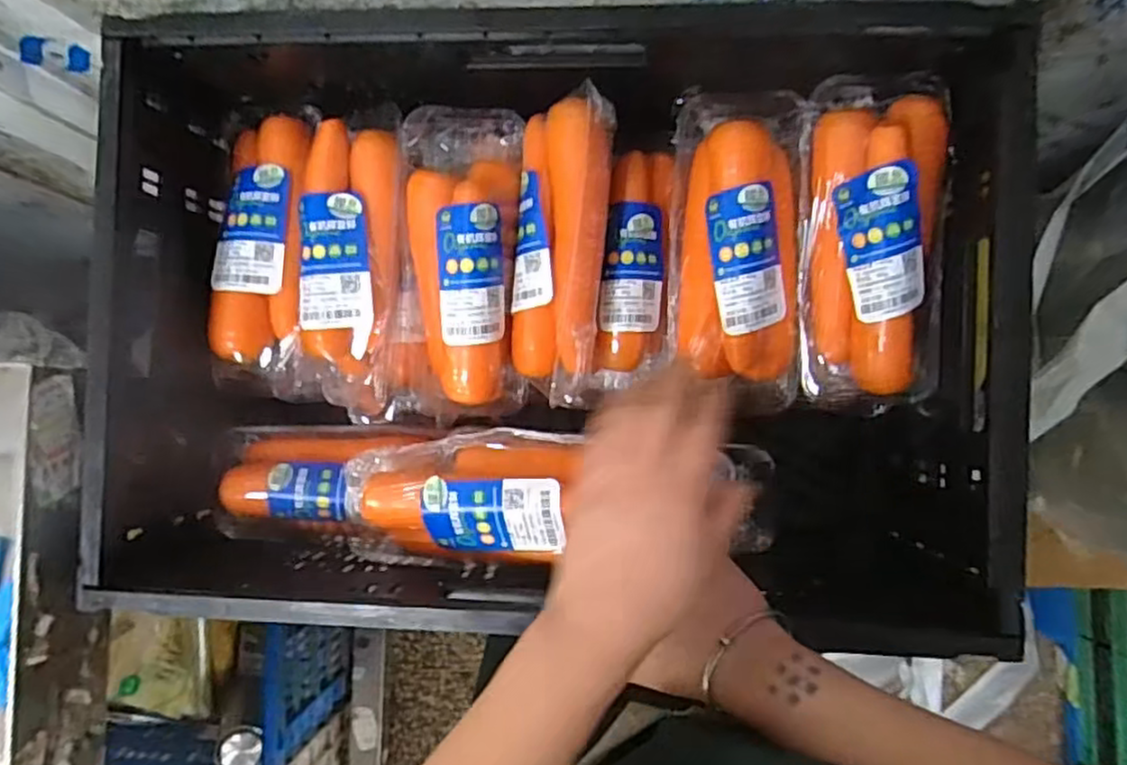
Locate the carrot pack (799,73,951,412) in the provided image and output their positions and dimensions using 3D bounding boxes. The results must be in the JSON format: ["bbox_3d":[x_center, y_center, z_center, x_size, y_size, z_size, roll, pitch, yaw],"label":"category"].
[{"bbox_3d":[0.223,-0.094,0.518,0.095,0.086,0.242,-3,102,4],"label":"carrot pack"}]

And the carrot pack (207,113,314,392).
[{"bbox_3d":[-0.241,-0.104,0.582,0.075,0.053,0.217,4,88,4],"label":"carrot pack"}]

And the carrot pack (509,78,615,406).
[{"bbox_3d":[-0.002,-0.094,0.526,0.072,0.064,0.214,5,89,4],"label":"carrot pack"}]

